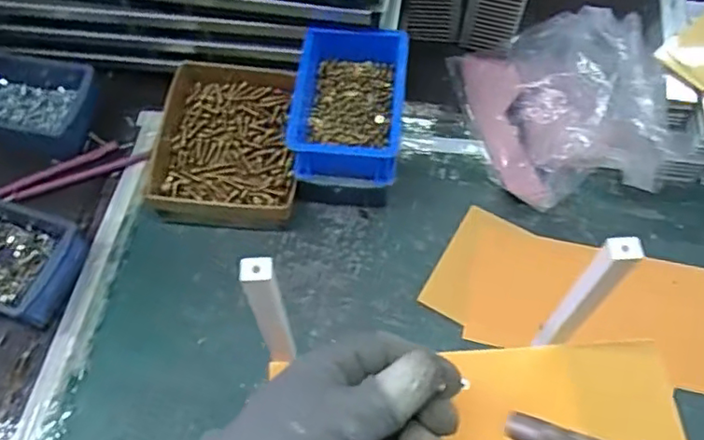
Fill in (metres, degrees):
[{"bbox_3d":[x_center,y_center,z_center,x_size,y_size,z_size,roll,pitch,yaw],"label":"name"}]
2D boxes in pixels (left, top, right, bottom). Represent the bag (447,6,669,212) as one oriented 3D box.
[{"bbox_3d":[0.224,-0.126,0.612,0.190,0.086,0.217,-9,63,-4],"label":"bag"}]

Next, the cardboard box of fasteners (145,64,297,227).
[{"bbox_3d":[-0.122,-0.083,0.620,0.140,0.043,0.190,3,62,2],"label":"cardboard box of fasteners"}]

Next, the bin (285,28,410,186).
[{"bbox_3d":[0.000,-0.113,0.571,0.100,0.052,0.152,6,63,4],"label":"bin"}]

